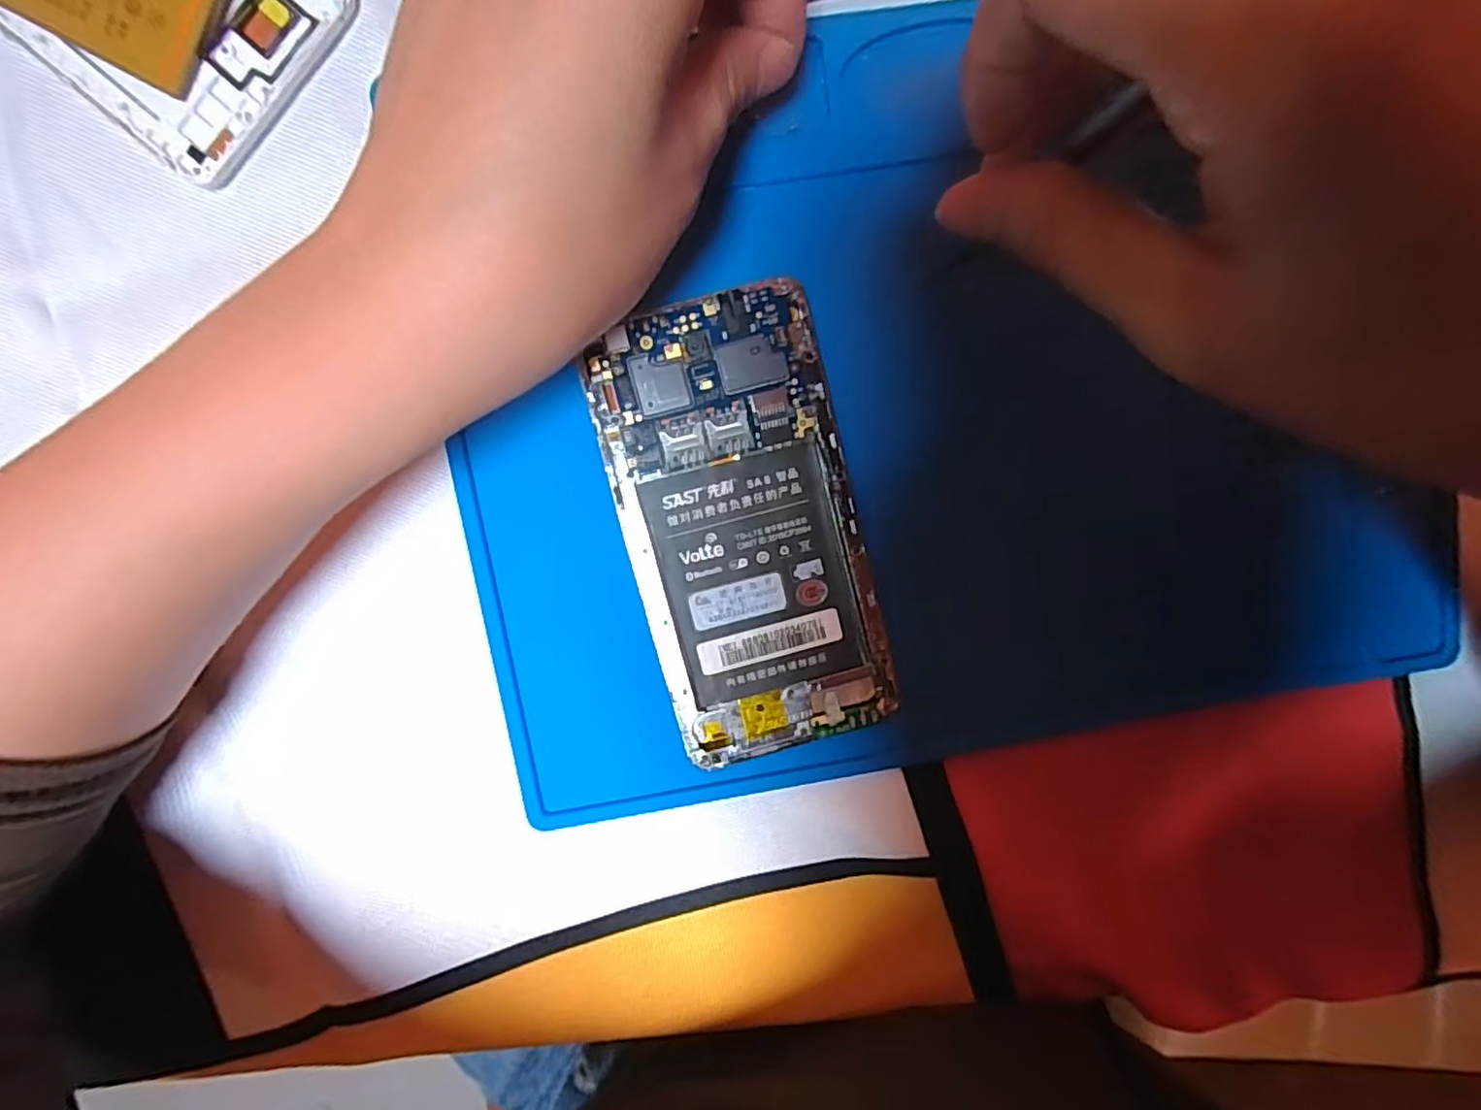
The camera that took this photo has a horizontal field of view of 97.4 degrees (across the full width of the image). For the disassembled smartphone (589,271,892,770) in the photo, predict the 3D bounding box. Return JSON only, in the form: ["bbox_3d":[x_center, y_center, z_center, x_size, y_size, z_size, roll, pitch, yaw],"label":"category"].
[{"bbox_3d":[0.002,-0.006,0.202,0.069,0.008,0.138,-15,98,-2],"label":"disassembled smartphone"}]

